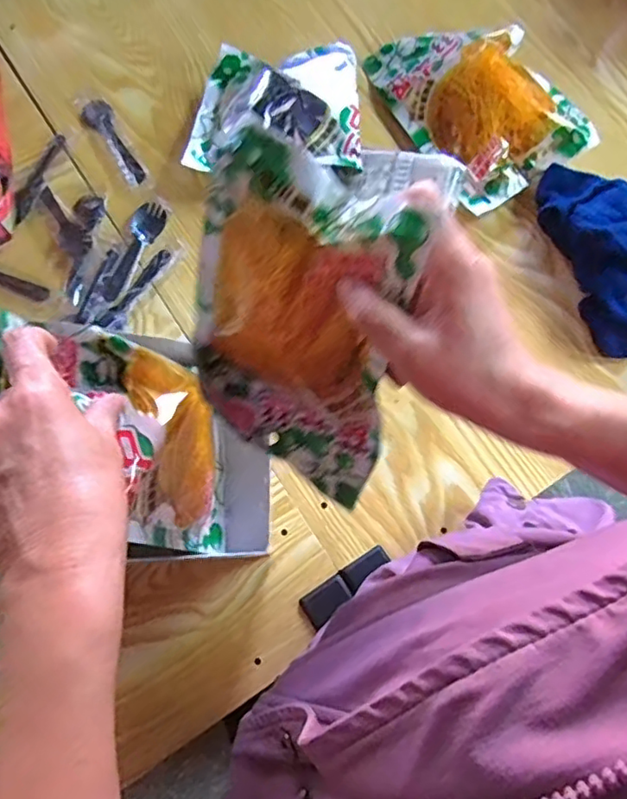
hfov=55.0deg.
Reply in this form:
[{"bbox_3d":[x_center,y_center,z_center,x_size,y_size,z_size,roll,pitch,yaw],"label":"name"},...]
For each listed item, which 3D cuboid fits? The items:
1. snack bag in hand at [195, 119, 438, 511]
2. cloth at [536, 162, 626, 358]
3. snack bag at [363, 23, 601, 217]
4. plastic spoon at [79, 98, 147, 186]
[{"bbox_3d":[-0.011,-0.040,0.368,0.140,0.206,0.041,34,49,19],"label":"snack bag in hand"},{"bbox_3d":[0.274,-0.145,0.567,0.136,0.058,0.181,-43,79,-11],"label":"cloth"},{"bbox_3d":[0.166,-0.310,0.619,0.144,0.053,0.214,-30,77,-8],"label":"snack bag"},{"bbox_3d":[-0.204,-0.266,0.617,0.031,0.004,0.110,-34,78,-9],"label":"plastic spoon"}]

